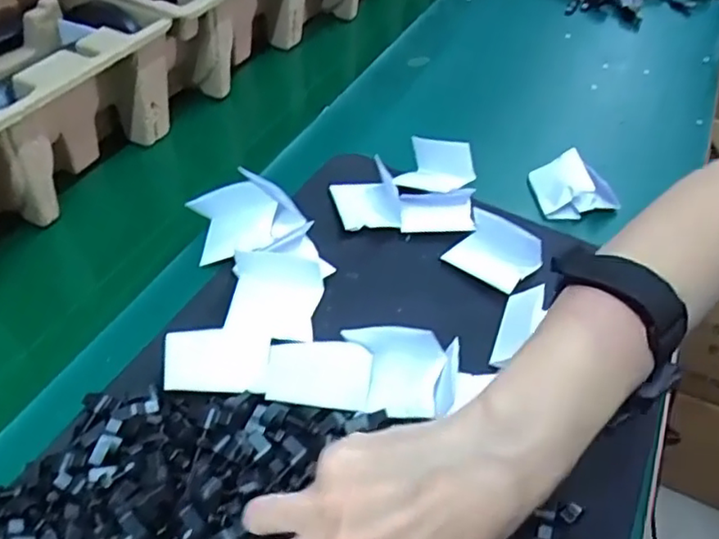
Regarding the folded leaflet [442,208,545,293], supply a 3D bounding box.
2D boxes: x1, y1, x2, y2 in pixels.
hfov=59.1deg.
[{"bbox_3d":[0.102,-0.018,0.472,0.062,0.032,0.042,29,52,19],"label":"folded leaflet"}]

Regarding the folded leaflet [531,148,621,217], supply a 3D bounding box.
[{"bbox_3d":[0.186,-0.075,0.544,0.064,0.026,0.055,-5,49,-10],"label":"folded leaflet"}]

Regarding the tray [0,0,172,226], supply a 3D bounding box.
[{"bbox_3d":[-0.269,-0.132,0.497,0.146,0.104,0.220,22,50,13],"label":"tray"}]

